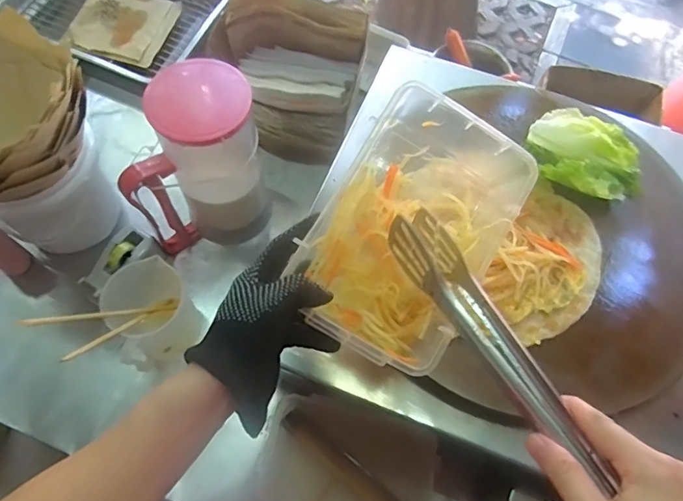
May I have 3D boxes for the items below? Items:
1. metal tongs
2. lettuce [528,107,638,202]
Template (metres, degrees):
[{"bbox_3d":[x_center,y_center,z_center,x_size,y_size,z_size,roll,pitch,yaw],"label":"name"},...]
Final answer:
[{"bbox_3d":[0.103,0.059,0.348,0.037,0.038,0.214,-25,60,-14],"label":"metal tongs"},{"bbox_3d":[0.272,-0.110,0.547,0.126,0.036,0.107,22,65,7],"label":"lettuce"}]

